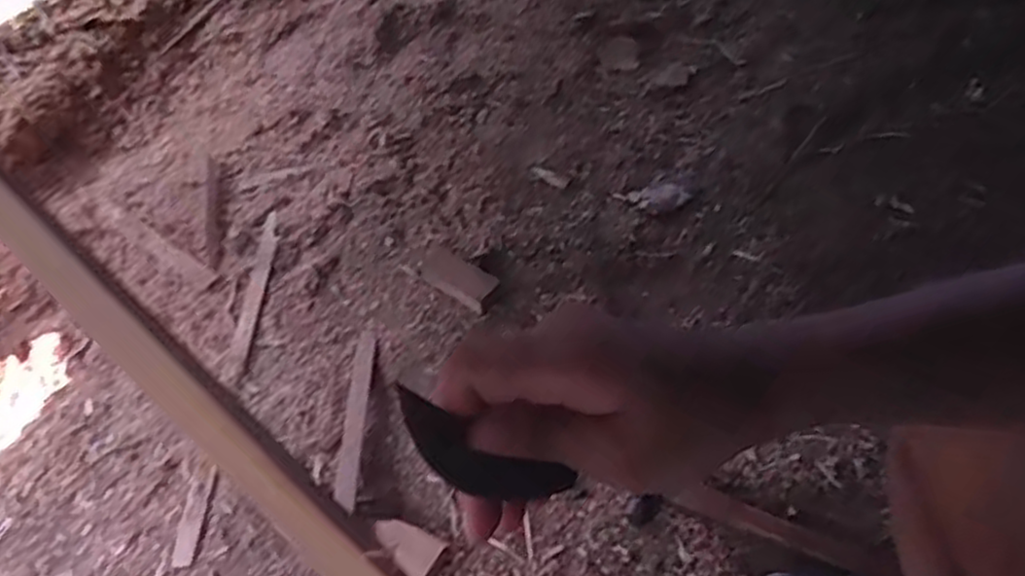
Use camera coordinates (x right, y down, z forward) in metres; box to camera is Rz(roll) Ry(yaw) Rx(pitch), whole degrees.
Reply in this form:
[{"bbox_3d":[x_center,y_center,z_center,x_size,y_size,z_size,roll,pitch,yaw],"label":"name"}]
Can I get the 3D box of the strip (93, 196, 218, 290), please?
[{"bbox_3d":[-0.506,-0.069,1.065,0.254,0.005,0.030,31,61,23],"label":"strip"}]

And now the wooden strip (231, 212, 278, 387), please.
[{"bbox_3d":[-0.341,0.000,1.011,0.026,0.004,0.274,-2,53,2],"label":"wooden strip"}]

